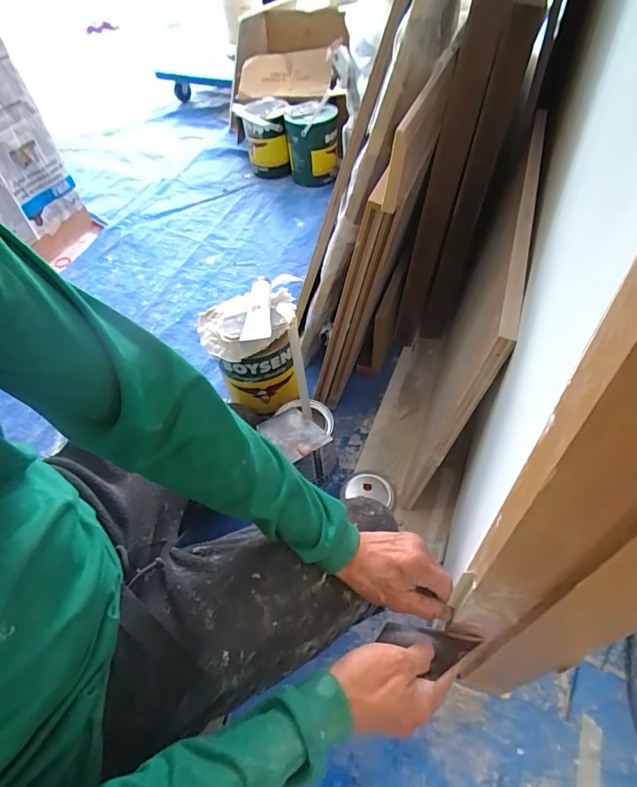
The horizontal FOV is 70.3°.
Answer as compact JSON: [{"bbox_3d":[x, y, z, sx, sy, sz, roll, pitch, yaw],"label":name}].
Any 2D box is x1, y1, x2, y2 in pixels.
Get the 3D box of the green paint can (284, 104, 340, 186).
[{"bbox_3d":[-0.016,-0.801,1.474,0.163,0.212,0.184,-4,50,2],"label":"green paint can"}]

